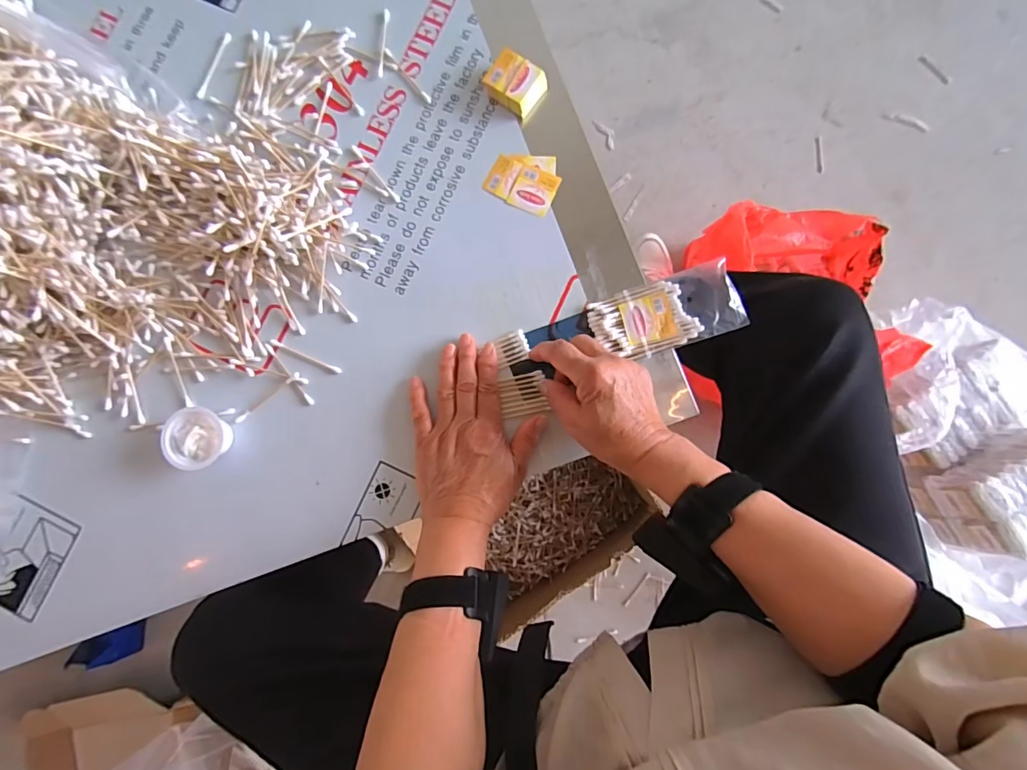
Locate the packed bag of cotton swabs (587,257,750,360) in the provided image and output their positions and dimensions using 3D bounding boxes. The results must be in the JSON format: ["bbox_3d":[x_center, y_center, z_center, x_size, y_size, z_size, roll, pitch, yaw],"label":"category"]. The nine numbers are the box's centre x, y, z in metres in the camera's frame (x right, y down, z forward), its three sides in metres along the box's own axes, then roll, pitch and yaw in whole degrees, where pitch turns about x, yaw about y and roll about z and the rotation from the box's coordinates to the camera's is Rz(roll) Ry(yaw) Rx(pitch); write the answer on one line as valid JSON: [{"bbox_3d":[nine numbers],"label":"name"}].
[{"bbox_3d":[0.138,-0.064,0.430,0.127,0.017,0.063,-18,83,1],"label":"packed bag of cotton swabs"}]

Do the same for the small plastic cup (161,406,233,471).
[{"bbox_3d":[-0.285,0.048,0.427,0.046,0.030,0.053,-1,84,3],"label":"small plastic cup"}]

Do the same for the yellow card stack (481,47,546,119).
[{"bbox_3d":[0.003,-0.290,0.454,0.051,0.023,0.041,35,87,6],"label":"yellow card stack"}]

